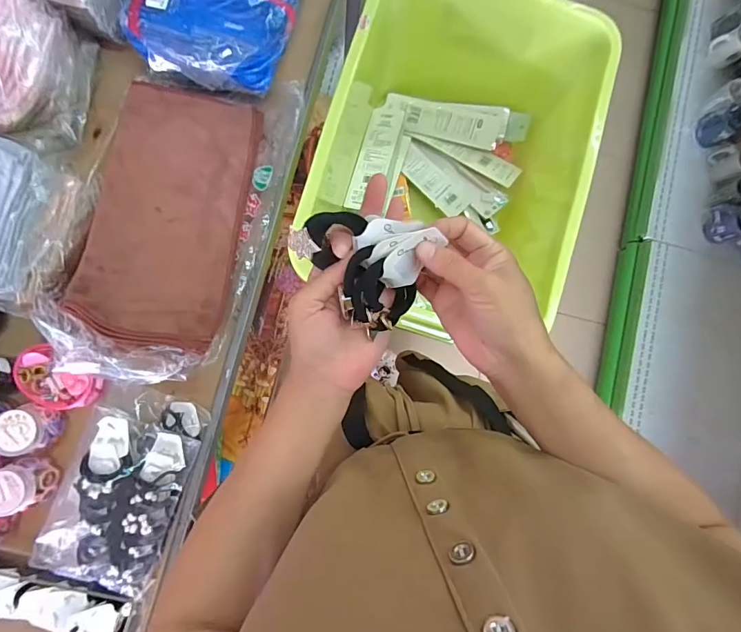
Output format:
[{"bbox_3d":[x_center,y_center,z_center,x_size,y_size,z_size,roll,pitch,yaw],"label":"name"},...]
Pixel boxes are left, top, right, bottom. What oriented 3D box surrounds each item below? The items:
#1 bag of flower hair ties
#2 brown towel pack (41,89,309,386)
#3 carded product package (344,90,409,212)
[{"bbox_3d":[-0.302,0.212,0.517,0.142,0.051,0.220,18,83,-3],"label":"bag of flower hair ties"},{"bbox_3d":[-0.258,-0.127,0.545,0.222,0.053,0.402,16,83,-4],"label":"brown towel pack"},{"bbox_3d":[0.018,-0.337,0.855,0.072,0.026,0.254,17,83,-4],"label":"carded product package"}]

